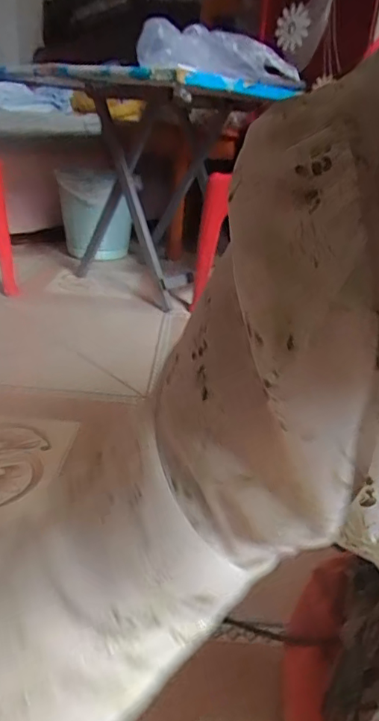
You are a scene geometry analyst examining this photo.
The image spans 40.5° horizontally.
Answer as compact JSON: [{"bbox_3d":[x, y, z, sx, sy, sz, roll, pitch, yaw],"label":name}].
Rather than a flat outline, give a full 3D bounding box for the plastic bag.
[{"bbox_3d":[0.054,-0.701,1.158,0.373,0.097,0.114,11,25,10],"label":"plastic bag"}]

